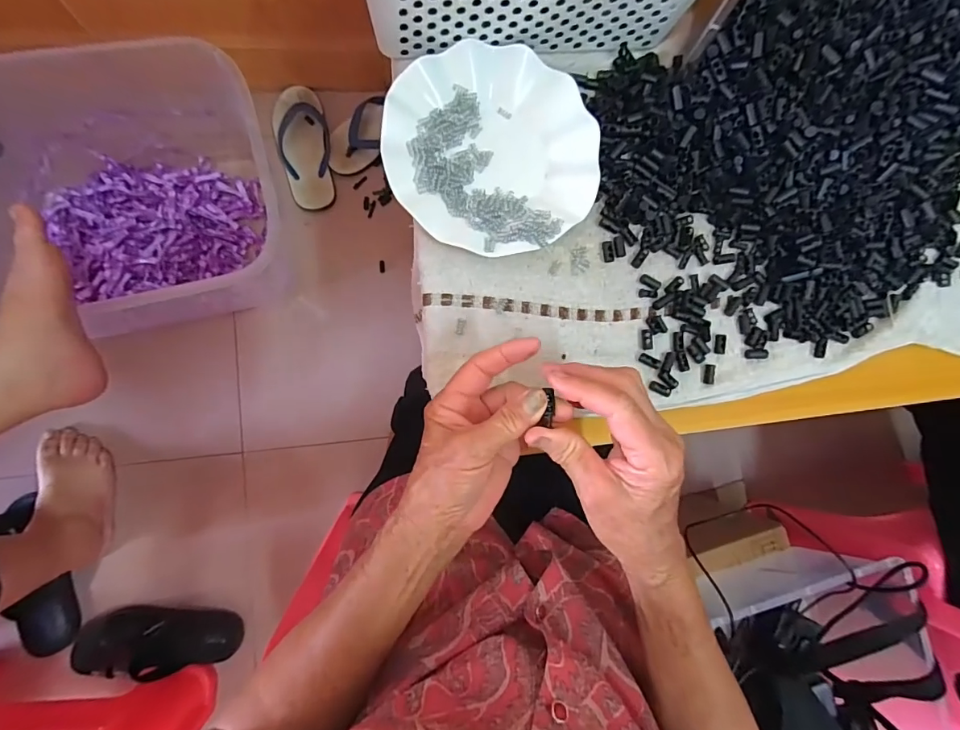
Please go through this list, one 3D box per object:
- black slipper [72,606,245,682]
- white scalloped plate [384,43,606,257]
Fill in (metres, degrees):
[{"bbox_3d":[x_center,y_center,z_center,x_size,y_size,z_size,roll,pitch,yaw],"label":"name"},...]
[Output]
[{"bbox_3d":[-0.527,0.450,0.749,0.245,0.080,0.095,8,85,-8],"label":"black slipper"},{"bbox_3d":[0.011,-0.187,0.397,0.179,0.024,0.181,1,86,-8],"label":"white scalloped plate"}]

